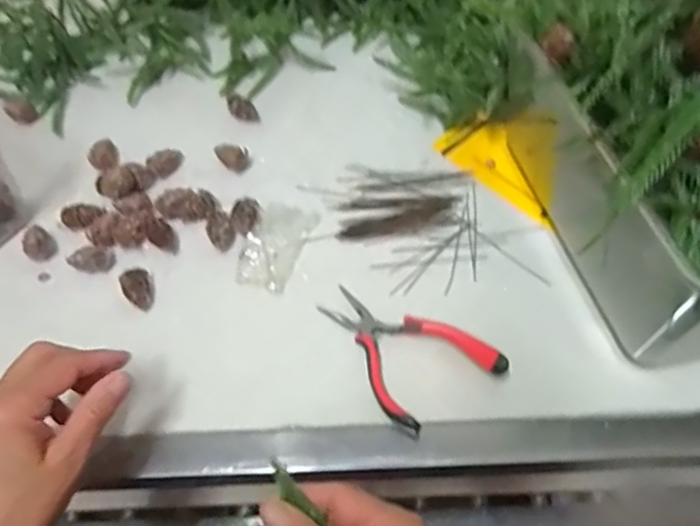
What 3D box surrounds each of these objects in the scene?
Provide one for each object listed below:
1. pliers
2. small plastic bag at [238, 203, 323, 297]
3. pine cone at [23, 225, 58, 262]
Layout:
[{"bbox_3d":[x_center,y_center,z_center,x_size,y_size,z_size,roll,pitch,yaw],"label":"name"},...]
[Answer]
[{"bbox_3d":[0.043,0.056,0.455,0.087,0.027,0.123,-28,59,-16],"label":"pliers"},{"bbox_3d":[-0.065,-0.016,0.529,0.048,0.006,0.088,16,58,13],"label":"small plastic bag"},{"bbox_3d":[-0.274,-0.017,0.530,0.026,0.020,0.026,-1,55,2],"label":"pine cone"}]

